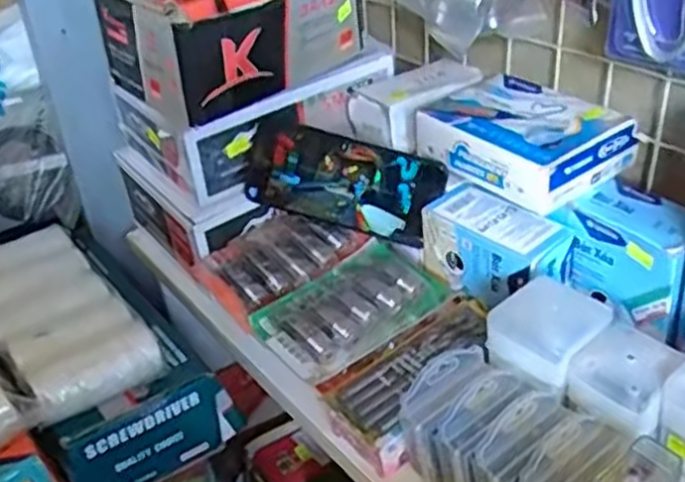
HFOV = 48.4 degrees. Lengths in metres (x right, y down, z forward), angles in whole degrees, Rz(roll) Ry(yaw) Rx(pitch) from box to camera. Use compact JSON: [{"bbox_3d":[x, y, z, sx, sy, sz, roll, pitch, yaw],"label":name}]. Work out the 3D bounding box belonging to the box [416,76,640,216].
[{"bbox_3d":[0.142,-0.084,0.613,0.104,0.043,0.150,-23,36,-26],"label":"box"}]

